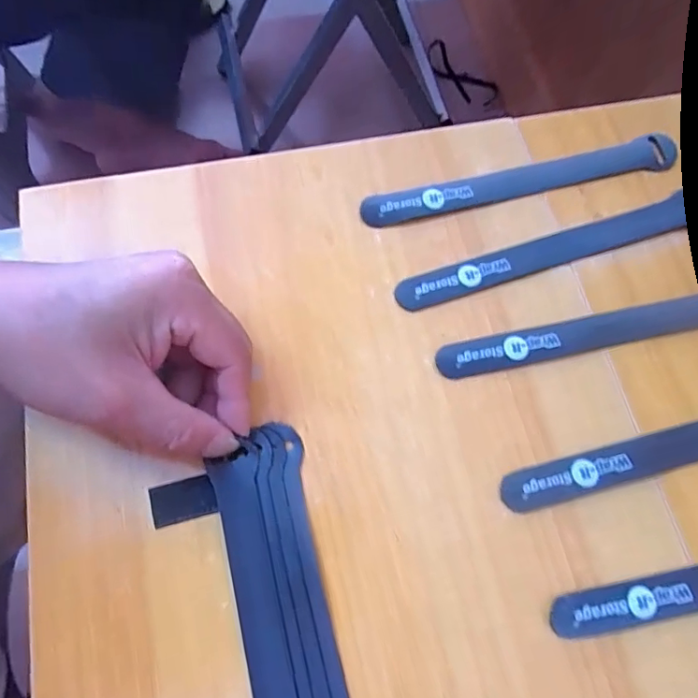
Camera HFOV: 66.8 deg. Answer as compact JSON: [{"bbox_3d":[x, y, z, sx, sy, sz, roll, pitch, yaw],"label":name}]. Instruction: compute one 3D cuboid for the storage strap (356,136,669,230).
[{"bbox_3d":[0.104,-0.100,0.315,0.198,0.006,0.020,-15,71,-7],"label":"storage strap"}]

